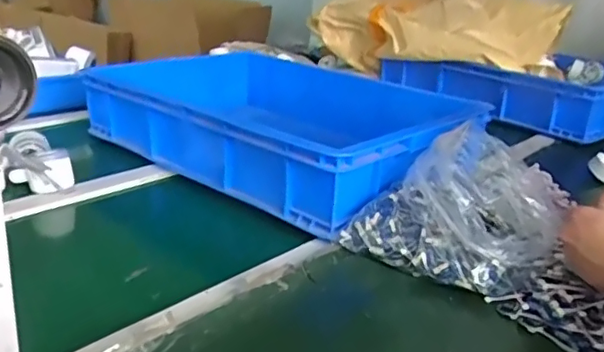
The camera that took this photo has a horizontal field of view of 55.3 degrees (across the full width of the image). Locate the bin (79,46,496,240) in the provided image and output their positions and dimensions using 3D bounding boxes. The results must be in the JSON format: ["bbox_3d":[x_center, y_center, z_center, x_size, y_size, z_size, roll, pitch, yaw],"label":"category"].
[{"bbox_3d":[-0.064,-0.101,1.013,0.681,0.116,0.420,20,26,34],"label":"bin"}]

